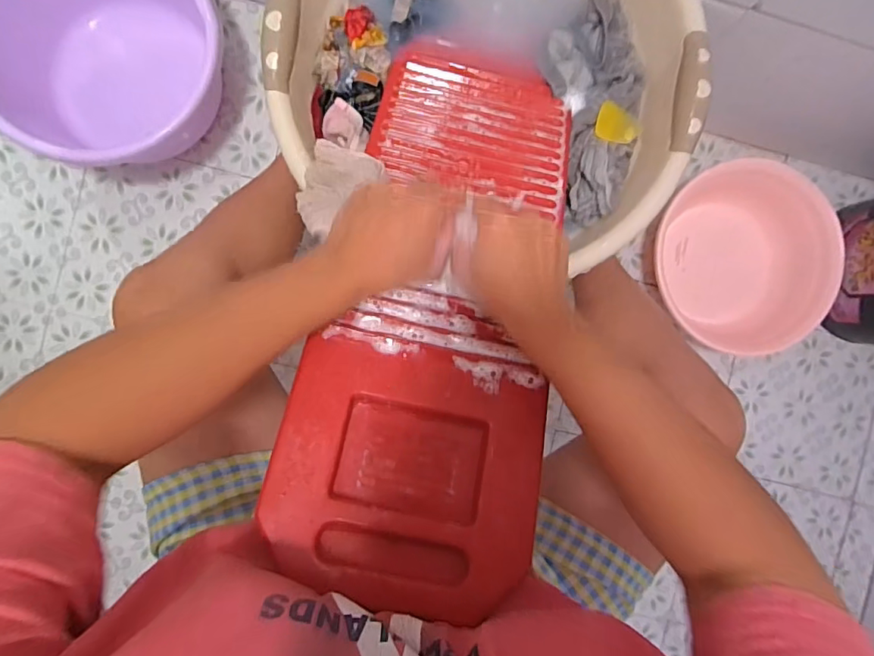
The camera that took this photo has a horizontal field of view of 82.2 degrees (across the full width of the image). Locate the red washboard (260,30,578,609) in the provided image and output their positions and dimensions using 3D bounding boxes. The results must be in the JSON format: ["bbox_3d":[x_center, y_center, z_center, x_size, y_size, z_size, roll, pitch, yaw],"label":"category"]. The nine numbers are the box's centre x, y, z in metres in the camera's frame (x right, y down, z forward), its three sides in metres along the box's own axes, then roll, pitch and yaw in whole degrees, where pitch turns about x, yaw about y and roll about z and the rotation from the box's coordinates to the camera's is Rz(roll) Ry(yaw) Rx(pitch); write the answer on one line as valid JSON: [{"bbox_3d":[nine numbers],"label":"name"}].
[{"bbox_3d":[0.010,-0.054,0.438,0.190,0.021,0.530,12,67,-5],"label":"red washboard"}]

